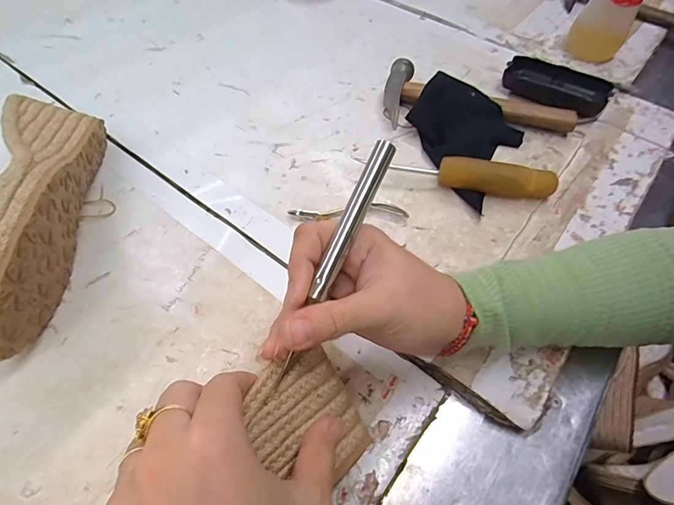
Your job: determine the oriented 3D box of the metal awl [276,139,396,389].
[{"bbox_3d":[-0.001,0.003,0.230,0.012,0.007,0.147,23,84,13],"label":"metal awl"}]

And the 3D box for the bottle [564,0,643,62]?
[{"bbox_3d":[0.336,-0.304,0.486,0.056,0.161,0.056,29,59,17],"label":"bottle"}]

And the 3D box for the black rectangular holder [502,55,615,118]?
[{"bbox_3d":[0.251,-0.192,0.471,0.110,0.027,0.061,30,59,17],"label":"black rectangular holder"}]

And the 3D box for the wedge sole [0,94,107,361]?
[{"bbox_3d":[-0.221,-0.037,0.299,0.059,0.086,0.243,-9,56,-9],"label":"wedge sole"}]

